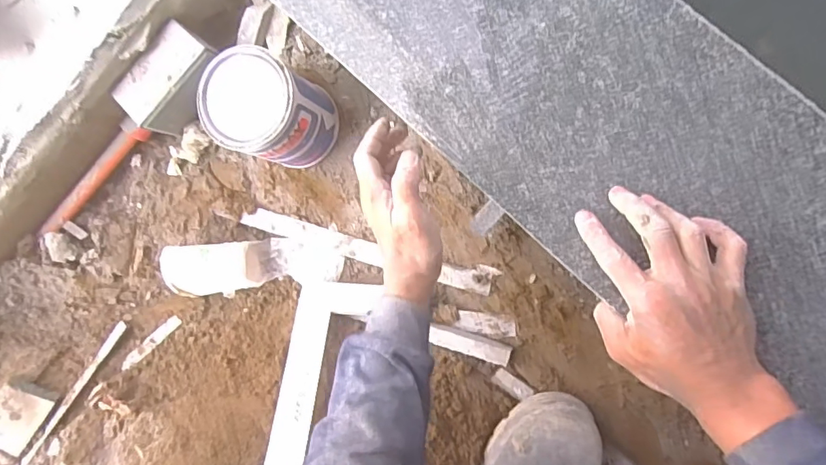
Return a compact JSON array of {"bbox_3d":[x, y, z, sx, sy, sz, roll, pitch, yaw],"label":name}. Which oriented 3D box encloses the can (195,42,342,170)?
[{"bbox_3d":[-0.148,-0.126,0.537,0.098,0.130,0.095,0,89,10],"label":"can"}]

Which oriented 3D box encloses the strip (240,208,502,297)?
[{"bbox_3d":[-0.060,0.019,0.581,0.310,0.022,0.030,14,92,9],"label":"strip"}]

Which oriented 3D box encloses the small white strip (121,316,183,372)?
[{"bbox_3d":[-0.347,0.146,0.657,0.103,0.006,0.016,-39,83,7],"label":"small white strip"}]

